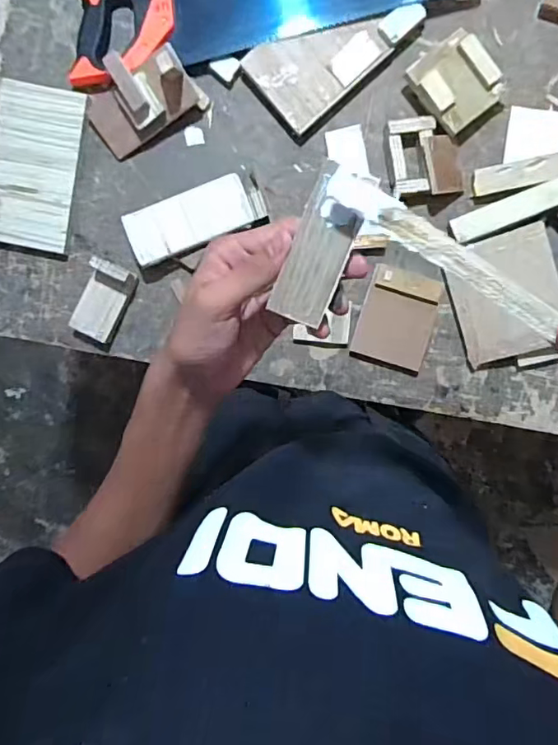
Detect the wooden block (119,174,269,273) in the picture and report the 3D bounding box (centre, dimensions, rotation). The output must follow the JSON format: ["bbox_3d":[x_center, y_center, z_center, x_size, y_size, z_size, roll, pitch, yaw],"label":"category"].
[{"bbox_3d":[-0.109,-0.202,0.704,0.182,0.023,0.073,-21,96,4],"label":"wooden block"}]

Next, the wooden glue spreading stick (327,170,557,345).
[{"bbox_3d":[0.094,-0.065,0.295,0.152,0.006,0.017,32,93,-6],"label":"wooden glue spreading stick"}]

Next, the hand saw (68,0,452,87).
[{"bbox_3d":[-0.014,-0.479,0.675,0.517,0.022,0.116,-13,96,3],"label":"hand saw"}]

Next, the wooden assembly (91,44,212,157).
[{"bbox_3d":[-0.177,-0.355,0.679,0.147,0.068,0.090,-29,94,3],"label":"wooden assembly"}]

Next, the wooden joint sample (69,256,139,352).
[{"bbox_3d":[-0.239,-0.093,0.720,0.063,0.038,0.116,27,95,-2],"label":"wooden joint sample"}]

